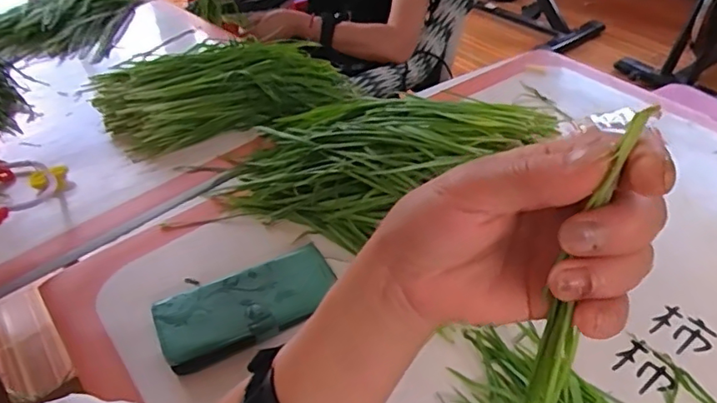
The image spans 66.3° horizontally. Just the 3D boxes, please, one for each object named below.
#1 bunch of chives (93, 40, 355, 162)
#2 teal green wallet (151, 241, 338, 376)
[{"bbox_3d":[-0.195,-0.171,0.779,0.330,0.075,0.198,-19,44,-20],"label":"bunch of chives"},{"bbox_3d":[-0.099,0.092,0.499,0.159,0.020,0.083,-24,46,-18],"label":"teal green wallet"}]

